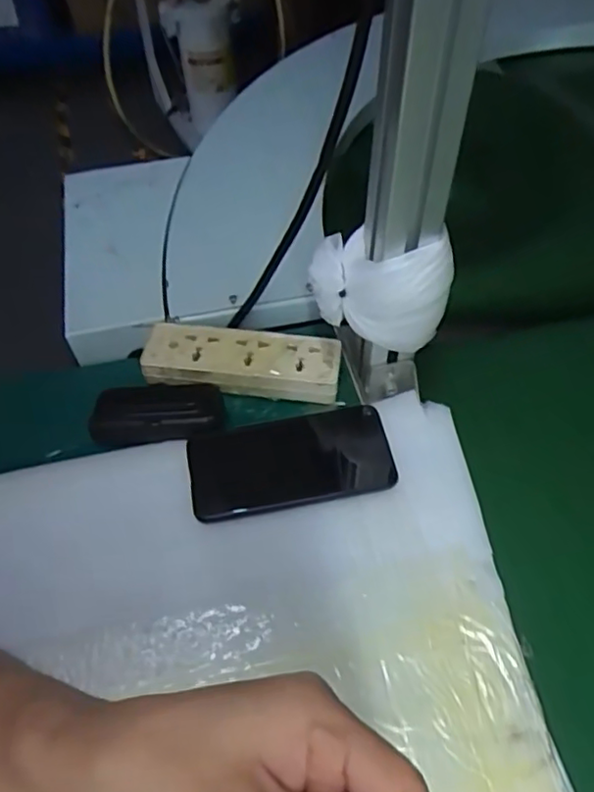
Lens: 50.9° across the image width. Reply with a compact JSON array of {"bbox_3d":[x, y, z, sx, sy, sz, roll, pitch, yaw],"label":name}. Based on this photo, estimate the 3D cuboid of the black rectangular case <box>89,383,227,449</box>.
[{"bbox_3d":[-0.114,0.013,0.517,0.108,0.025,0.056,-4,53,-2],"label":"black rectangular case"}]

